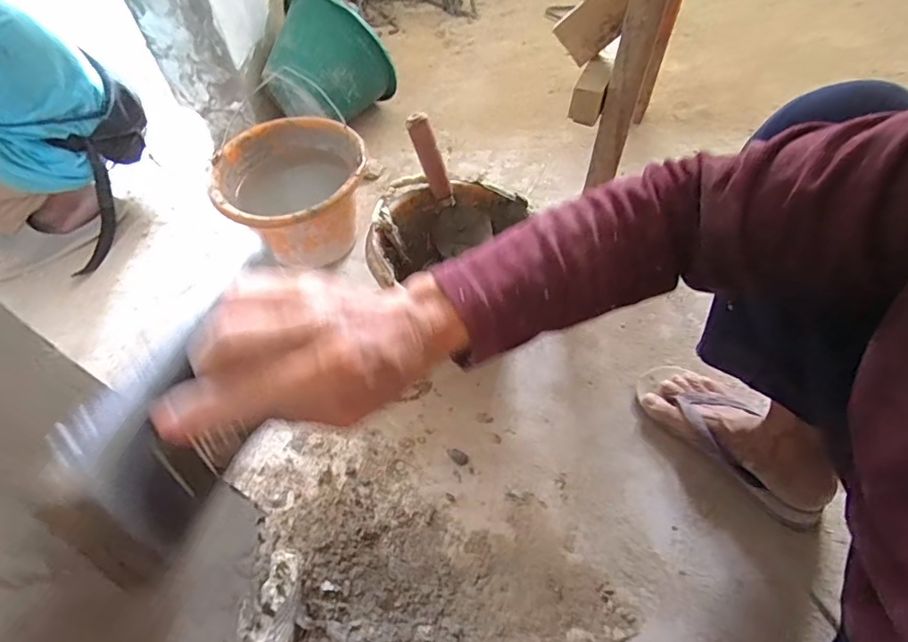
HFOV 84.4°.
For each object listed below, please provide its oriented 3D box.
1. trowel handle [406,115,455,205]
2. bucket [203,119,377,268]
[{"bbox_3d":[-0.028,-0.219,0.697,0.035,0.133,0.023,18,52,45],"label":"trowel handle"},{"bbox_3d":[-0.264,-0.205,0.867,0.240,0.171,0.234,-1,55,2],"label":"bucket"}]

